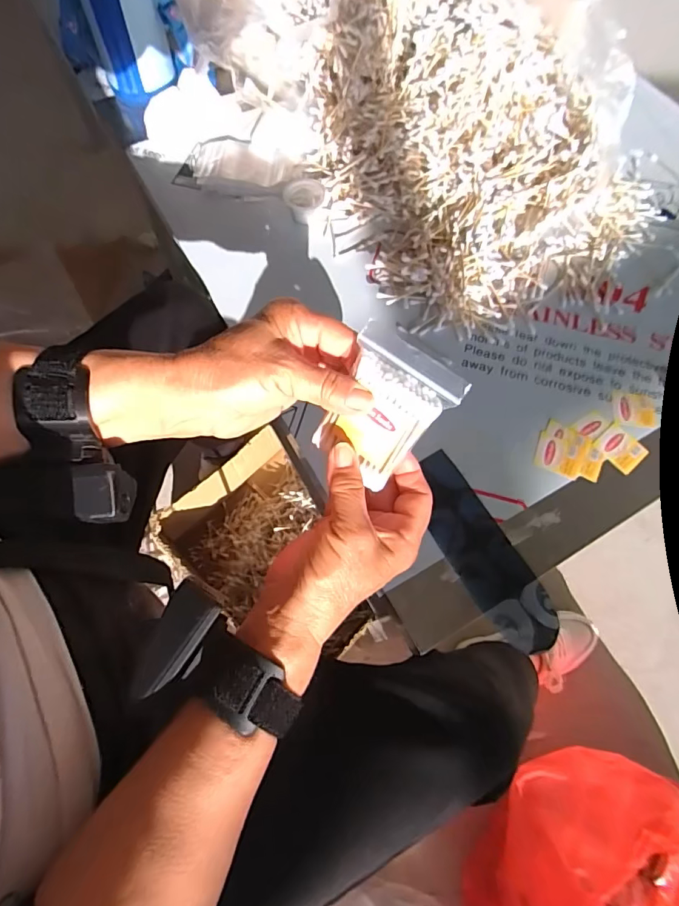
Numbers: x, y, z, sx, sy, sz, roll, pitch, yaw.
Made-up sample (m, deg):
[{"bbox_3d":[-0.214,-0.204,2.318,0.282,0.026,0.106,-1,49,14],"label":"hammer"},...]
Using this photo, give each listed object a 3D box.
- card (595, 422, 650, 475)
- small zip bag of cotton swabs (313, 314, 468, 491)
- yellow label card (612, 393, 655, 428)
[{"bbox_3d":[0.286,-0.004,0.463,0.040,0.004,0.043,-39,73,-18],"label":"card"},{"bbox_3d":[0.024,-0.022,0.274,0.064,0.088,0.011,37,31,9],"label":"small zip bag of cotton swabs"},{"bbox_3d":[0.311,-0.045,0.482,0.044,0.004,0.041,11,66,2],"label":"yellow label card"}]

